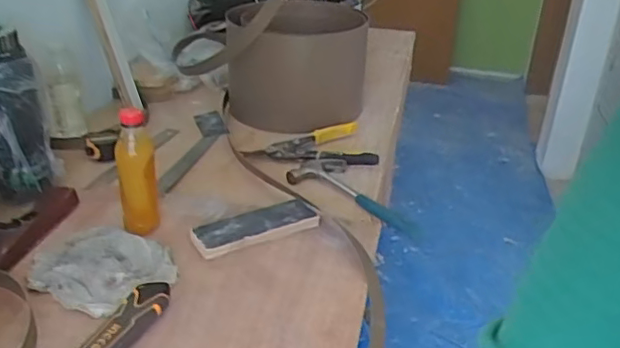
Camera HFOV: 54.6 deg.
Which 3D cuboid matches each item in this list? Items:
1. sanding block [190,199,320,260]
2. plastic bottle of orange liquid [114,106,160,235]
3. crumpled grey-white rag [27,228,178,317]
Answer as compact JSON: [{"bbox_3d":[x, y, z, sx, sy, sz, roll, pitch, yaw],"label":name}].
[{"bbox_3d":[-0.077,0.075,0.854,0.177,0.024,0.060,-16,33,-29],"label":"sanding block"},{"bbox_3d":[-0.236,-0.001,0.816,0.054,0.178,0.042,-7,30,-17],"label":"plastic bottle of orange liquid"},{"bbox_3d":[-0.270,0.112,0.766,0.175,0.022,0.135,19,33,28],"label":"crumpled grey-white rag"}]

